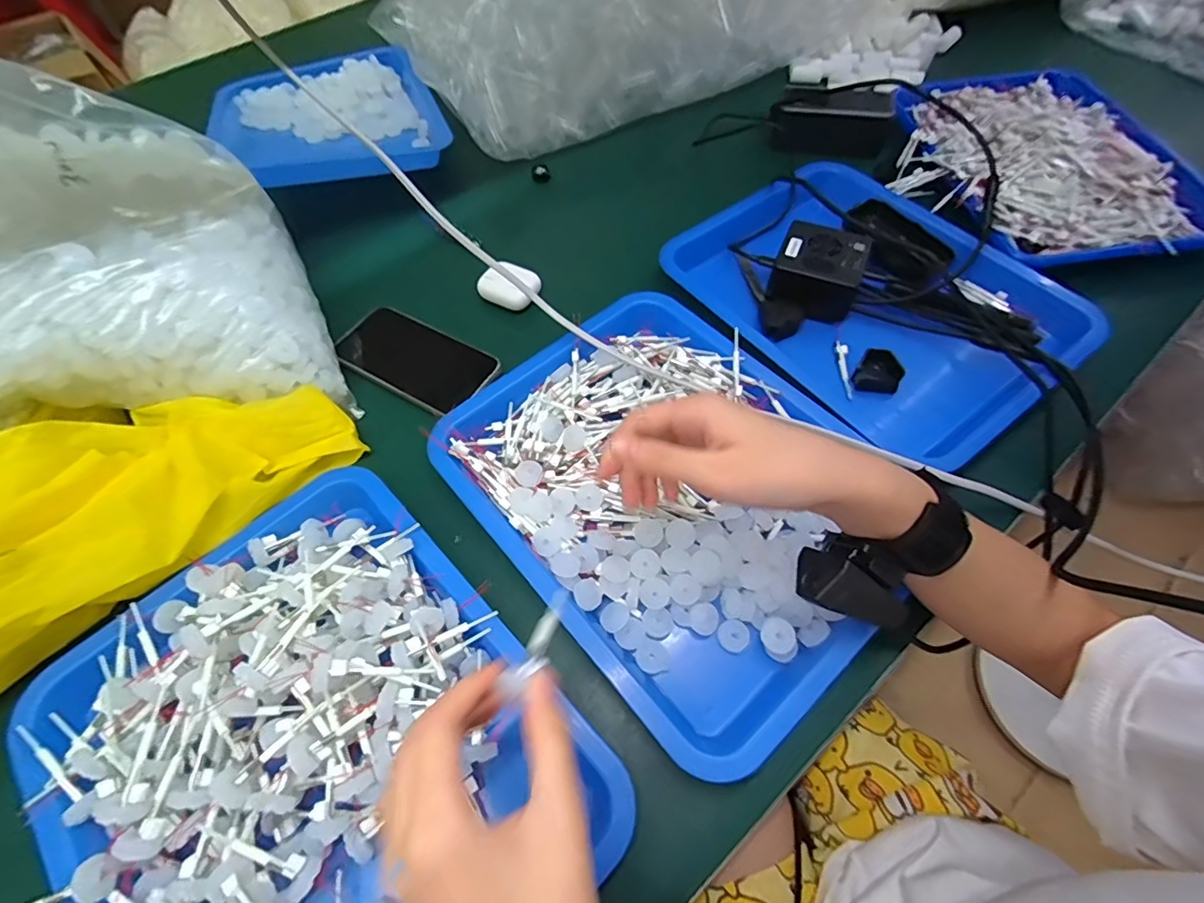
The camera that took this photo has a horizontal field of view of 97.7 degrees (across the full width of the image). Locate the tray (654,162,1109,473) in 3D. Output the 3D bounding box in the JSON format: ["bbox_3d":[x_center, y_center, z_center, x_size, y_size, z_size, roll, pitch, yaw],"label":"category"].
[{"bbox_3d":[0.246,-0.152,0.492,0.268,0.051,0.330,-33,64,-16],"label":"tray"}]

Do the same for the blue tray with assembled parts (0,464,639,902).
[{"bbox_3d":[-0.177,0.181,0.314,0.264,0.062,0.330,-41,67,-19],"label":"blue tray with assembled parts"}]

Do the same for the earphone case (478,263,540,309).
[{"bbox_3d":[-0.092,-0.168,0.536,0.055,0.025,0.046,28,65,17],"label":"earphone case"}]

